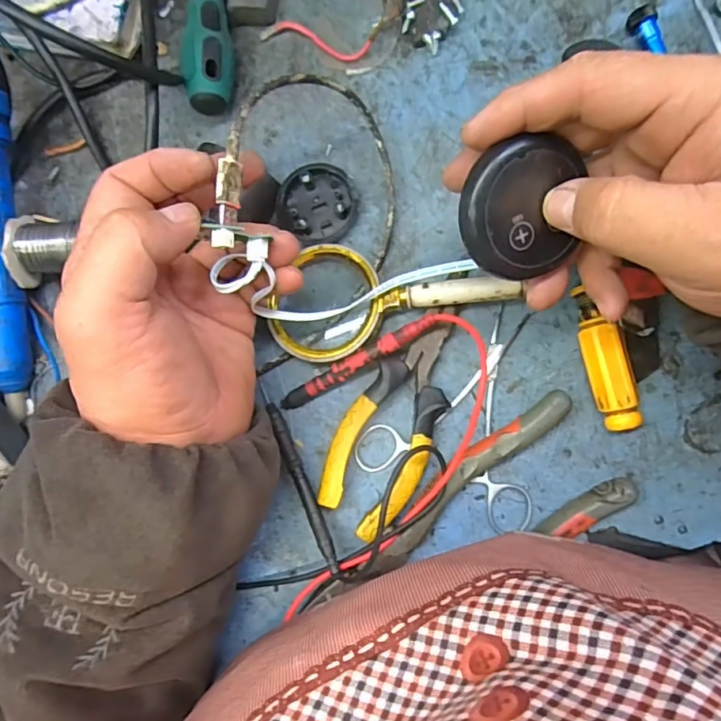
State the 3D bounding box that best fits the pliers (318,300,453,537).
[{"bbox_3d":[0.020,0.033,0.305,0.050,0.021,0.129,28,87,8],"label":"pliers"}]

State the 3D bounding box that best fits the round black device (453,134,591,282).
[{"bbox_3d":[0.062,-0.062,0.224,0.046,0.015,0.052,8,105,-18],"label":"round black device"}]

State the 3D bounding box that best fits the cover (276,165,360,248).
[{"bbox_3d":[-0.026,-0.092,0.327,0.047,0.016,0.045,-1,84,6],"label":"cover"}]

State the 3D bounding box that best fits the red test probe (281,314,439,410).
[{"bbox_3d":[-0.003,0.002,0.306,0.103,0.006,0.009,-30,82,17],"label":"red test probe"}]

